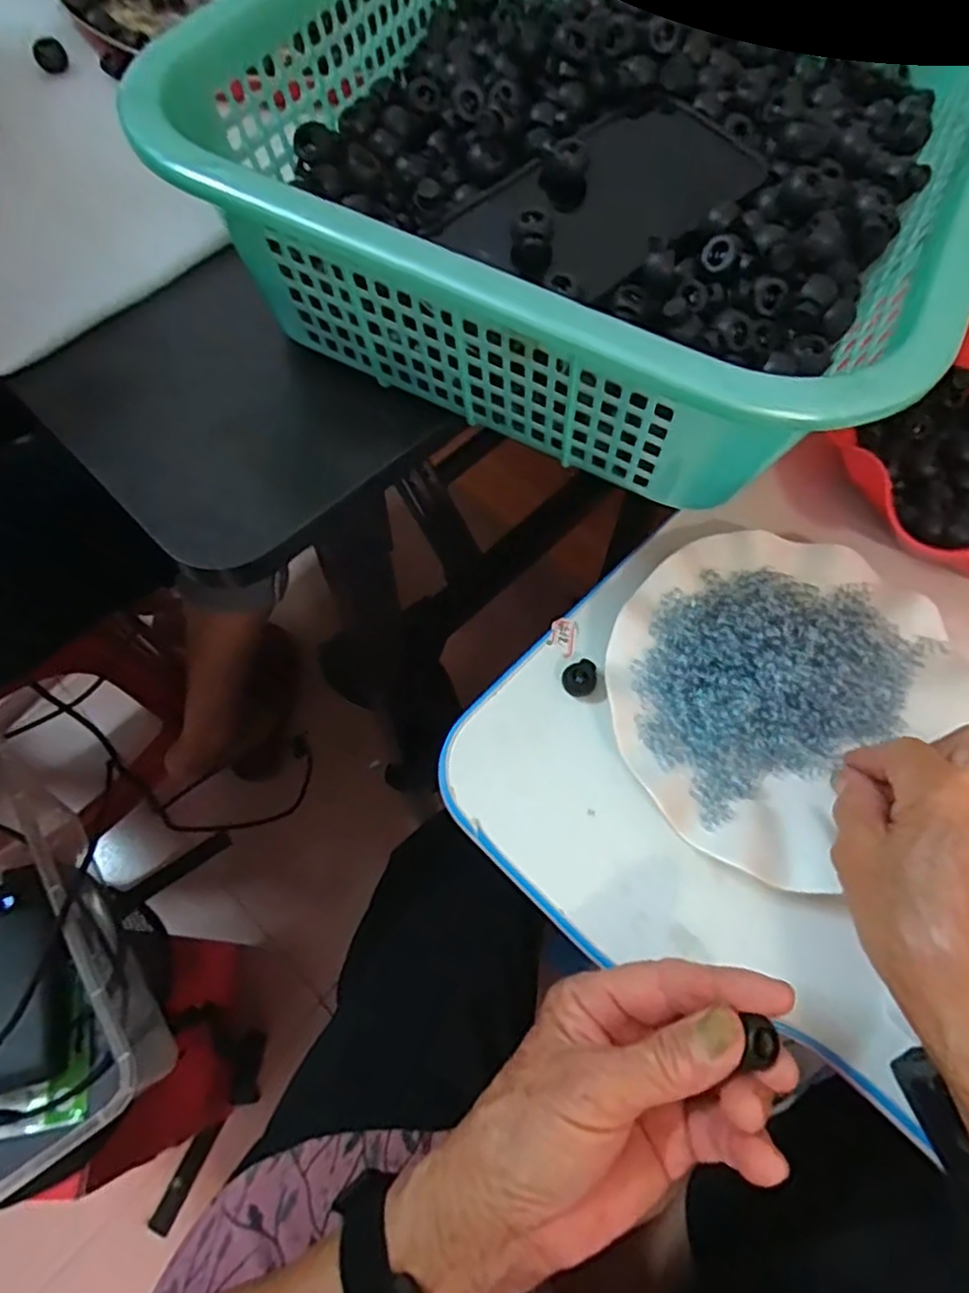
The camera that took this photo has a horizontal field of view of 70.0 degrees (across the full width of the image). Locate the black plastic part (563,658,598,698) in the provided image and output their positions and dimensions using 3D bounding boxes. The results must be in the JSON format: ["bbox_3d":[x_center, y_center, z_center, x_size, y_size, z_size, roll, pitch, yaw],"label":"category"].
[{"bbox_3d":[0.051,0.017,0.367,0.018,0.008,0.019,0,66,-1],"label":"black plastic part"}]

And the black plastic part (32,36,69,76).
[{"bbox_3d":[-0.254,-0.346,0.406,0.018,0.013,0.017,-25,69,-12],"label":"black plastic part"}]

